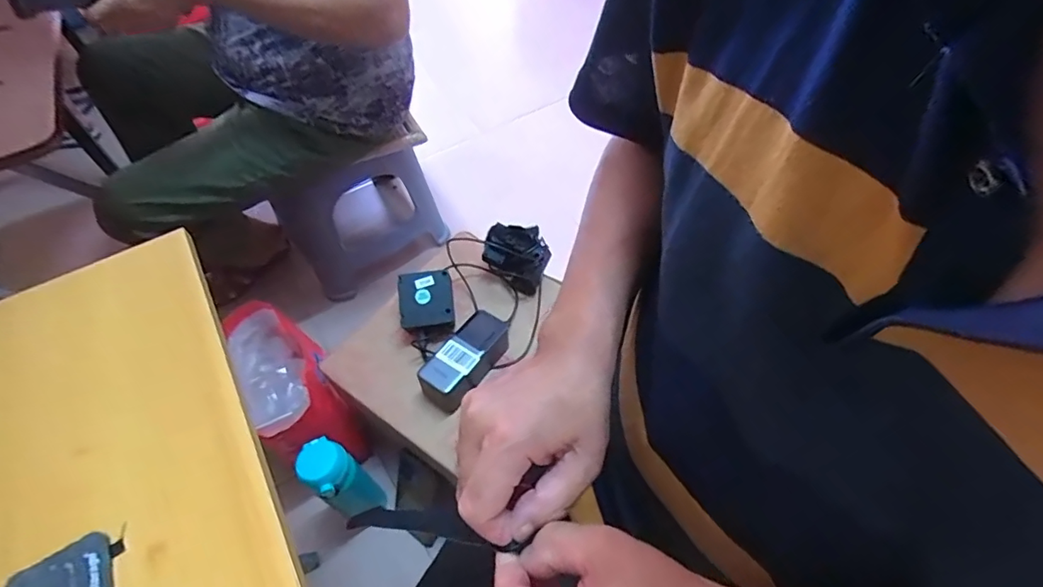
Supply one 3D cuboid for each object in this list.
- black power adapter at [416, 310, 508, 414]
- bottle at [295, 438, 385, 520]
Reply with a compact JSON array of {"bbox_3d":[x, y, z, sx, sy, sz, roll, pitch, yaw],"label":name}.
[{"bbox_3d":[-0.073,0.085,0.669,0.055,0.056,0.140,27,59,20],"label":"black power adapter"},{"bbox_3d":[-0.253,0.278,0.729,0.068,0.242,0.065,-1,54,1],"label":"bottle"}]

